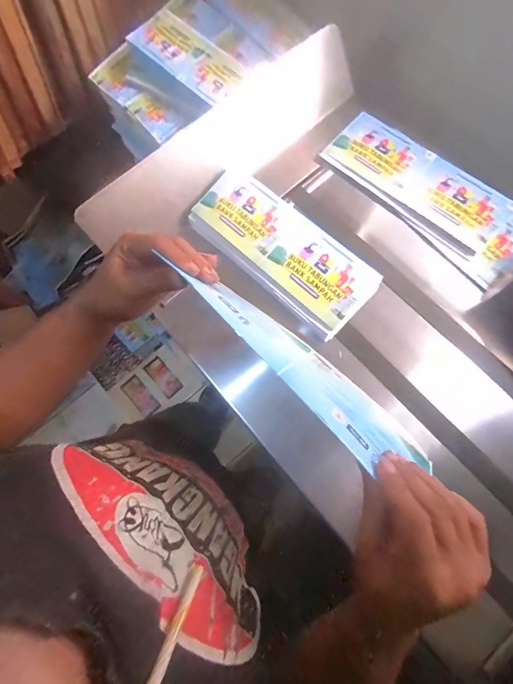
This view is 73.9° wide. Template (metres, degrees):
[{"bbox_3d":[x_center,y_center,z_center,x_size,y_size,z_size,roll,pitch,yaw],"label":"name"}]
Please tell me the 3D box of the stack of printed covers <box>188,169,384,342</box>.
[{"bbox_3d":[0.034,-0.150,0.536,0.315,0.036,0.135,42,81,11],"label":"stack of printed covers"}]

